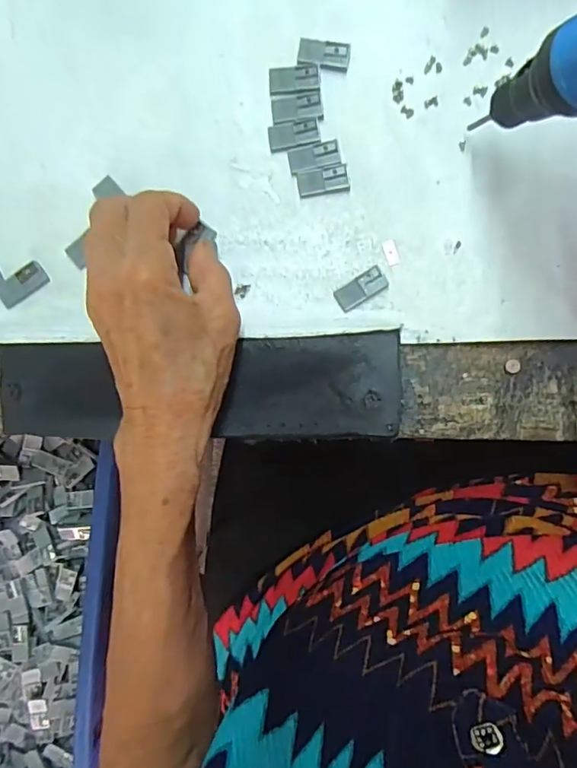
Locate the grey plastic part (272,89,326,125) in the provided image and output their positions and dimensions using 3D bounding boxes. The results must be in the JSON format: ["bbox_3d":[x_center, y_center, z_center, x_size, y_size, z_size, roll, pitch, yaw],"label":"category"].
[{"bbox_3d":[0.005,-0.151,0.279,0.027,0.004,0.016,-8,90,2],"label":"grey plastic part"}]

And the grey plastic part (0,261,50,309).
[{"bbox_3d":[-0.146,-0.055,0.283,0.028,0.004,0.014,-34,89,2],"label":"grey plastic part"}]

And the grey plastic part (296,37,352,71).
[{"bbox_3d":[0.019,-0.179,0.278,0.028,0.004,0.015,9,90,2],"label":"grey plastic part"}]

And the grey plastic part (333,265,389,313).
[{"bbox_3d":[0.039,-0.051,0.278,0.028,0.004,0.014,-32,89,2],"label":"grey plastic part"}]

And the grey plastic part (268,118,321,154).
[{"bbox_3d":[0.003,-0.136,0.279,0.027,0.004,0.014,-9,90,2],"label":"grey plastic part"}]

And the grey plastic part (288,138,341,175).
[{"bbox_3d":[0.014,-0.123,0.279,0.028,0.004,0.014,-11,90,2],"label":"grey plastic part"}]

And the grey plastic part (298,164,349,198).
[{"bbox_3d":[0.019,-0.111,0.280,0.027,0.004,0.015,-8,90,2],"label":"grey plastic part"}]

